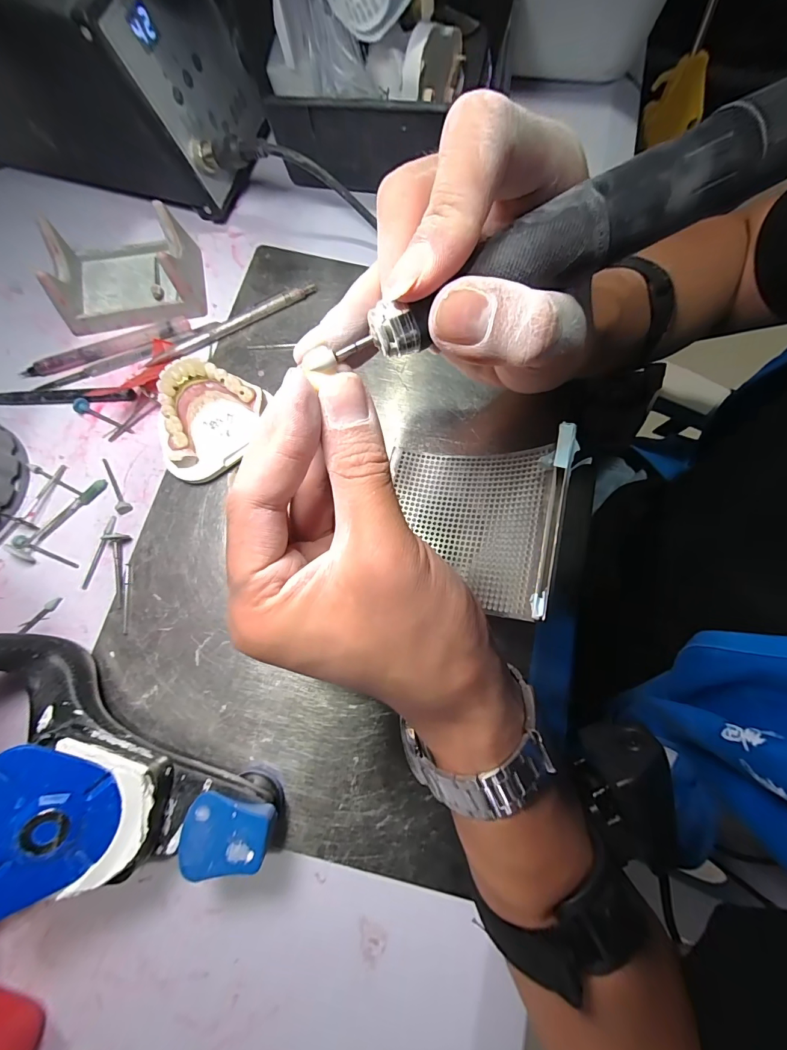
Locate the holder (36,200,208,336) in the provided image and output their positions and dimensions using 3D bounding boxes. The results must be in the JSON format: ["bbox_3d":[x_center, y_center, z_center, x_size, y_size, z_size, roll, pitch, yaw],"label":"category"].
[{"bbox_3d":[-0.196,-0.189,0.280,0.099,0.038,0.071,-11,77,-3],"label":"holder"}]

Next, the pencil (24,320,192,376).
[{"bbox_3d":[-0.210,-0.130,0.280,0.117,0.006,0.012,-22,78,-6],"label":"pencil"}]

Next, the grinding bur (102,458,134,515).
[{"bbox_3d":[-0.191,-0.027,0.259,0.008,0.007,0.045,-31,79,-8],"label":"grinding bur"}]

